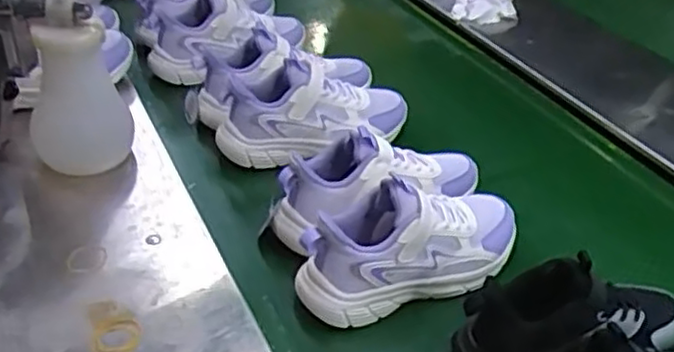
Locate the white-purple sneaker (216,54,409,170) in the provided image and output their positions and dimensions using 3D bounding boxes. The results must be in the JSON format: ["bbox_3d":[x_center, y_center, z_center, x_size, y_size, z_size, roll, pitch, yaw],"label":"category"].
[{"bbox_3d":[-0.031,-0.081,0.904,0.250,0.119,0.089,-5,37,-12],"label":"white-purple sneaker"}]

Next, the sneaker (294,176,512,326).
[{"bbox_3d":[0.080,0.061,0.699,0.244,0.111,0.089,-16,41,-24],"label":"sneaker"}]

